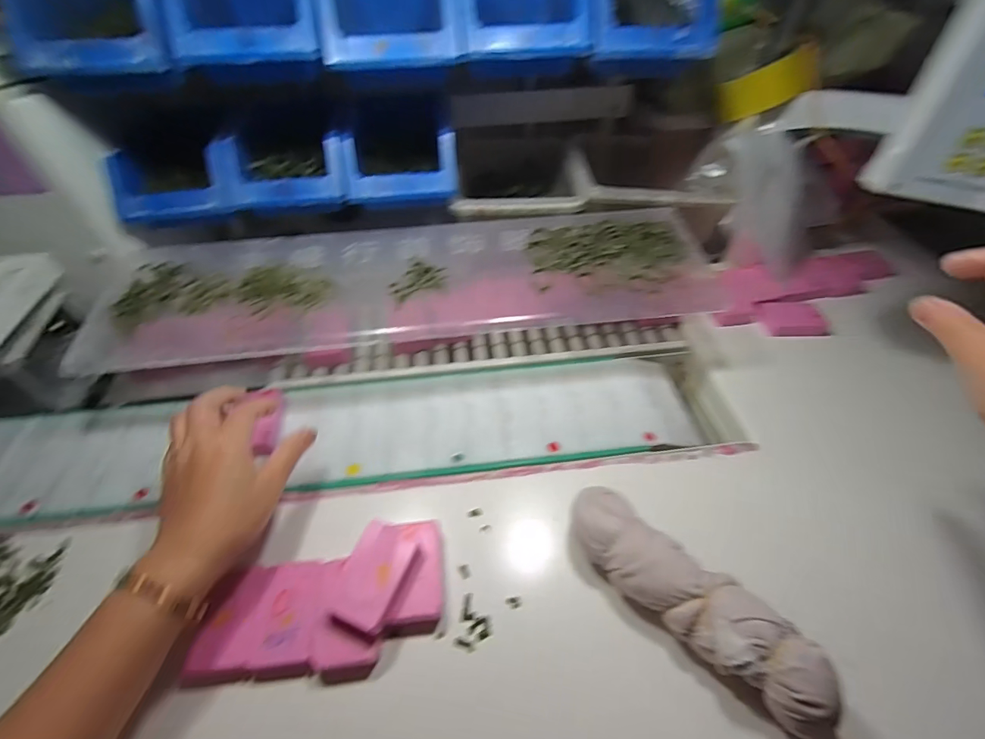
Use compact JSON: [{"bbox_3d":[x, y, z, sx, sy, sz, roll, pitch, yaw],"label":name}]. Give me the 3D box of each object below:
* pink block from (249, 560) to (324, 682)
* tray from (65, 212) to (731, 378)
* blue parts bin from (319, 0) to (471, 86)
[{"bbox_3d":[-0.149,0.184,0.326,0.040,0.025,0.074,-5,49,-4],"label":"pink block"},{"bbox_3d":[-0.080,-0.093,0.448,0.616,0.035,0.184,-5,49,-3],"label":"tray"},{"bbox_3d":[-0.096,-0.352,0.464,0.131,0.104,0.180,-4,49,-3],"label":"blue parts bin"}]

